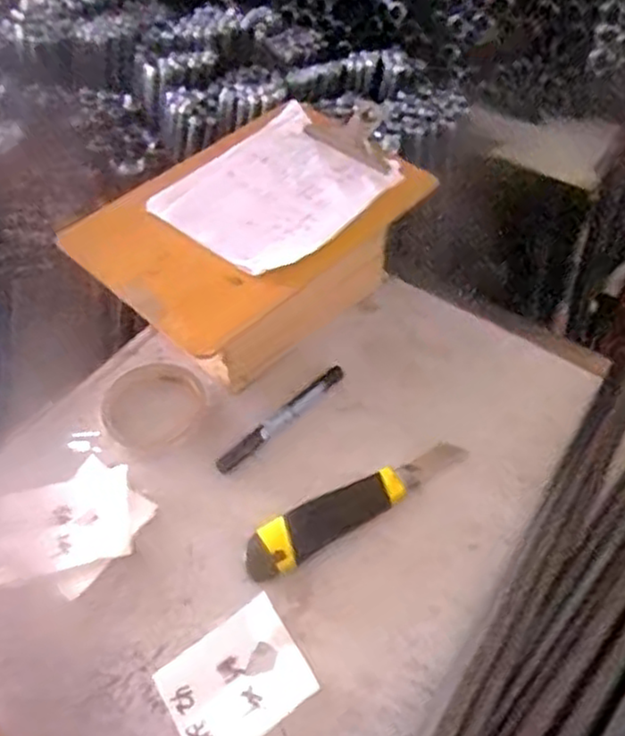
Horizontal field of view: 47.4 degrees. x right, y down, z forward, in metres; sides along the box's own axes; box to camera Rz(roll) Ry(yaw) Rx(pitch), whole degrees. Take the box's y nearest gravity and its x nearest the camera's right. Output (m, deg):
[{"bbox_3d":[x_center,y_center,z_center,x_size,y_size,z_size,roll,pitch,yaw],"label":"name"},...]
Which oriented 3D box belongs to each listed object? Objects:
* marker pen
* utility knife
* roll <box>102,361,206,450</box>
[{"bbox_3d":[-0.025,0.044,0.624,0.140,0.018,0.016,-36,59,-24],"label":"marker pen"},{"bbox_3d":[0.035,0.110,0.578,0.198,0.023,0.041,-29,56,-20],"label":"utility knife"},{"bbox_3d":[-0.138,0.030,0.623,0.086,0.017,0.088,-4,51,-2],"label":"roll"}]

